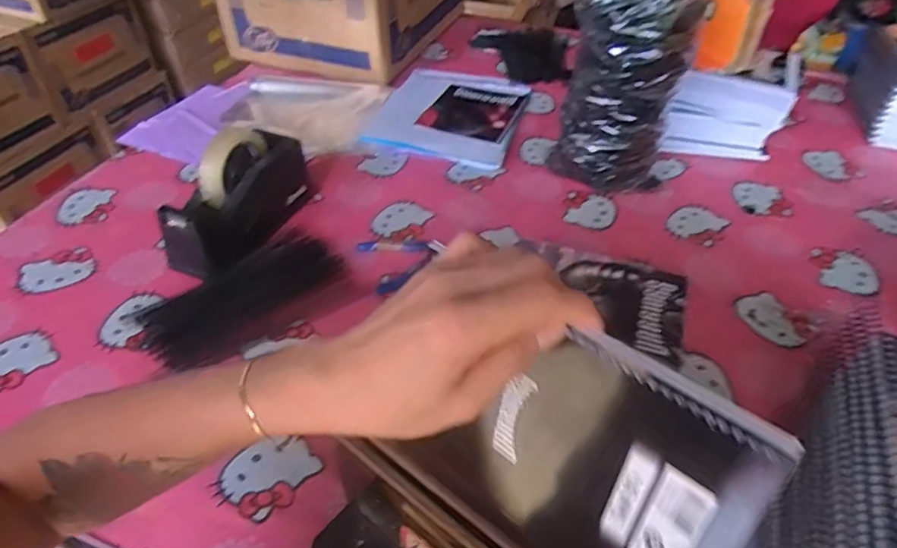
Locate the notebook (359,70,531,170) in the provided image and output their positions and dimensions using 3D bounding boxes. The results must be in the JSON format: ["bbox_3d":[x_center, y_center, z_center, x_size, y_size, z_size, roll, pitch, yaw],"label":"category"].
[{"bbox_3d":[0.005,-0.275,0.978,0.226,0.012,0.275,12,45,11],"label":"notebook"}]

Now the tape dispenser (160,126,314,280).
[{"bbox_3d":[-0.250,-0.095,0.709,0.071,0.122,0.210,22,48,20],"label":"tape dispenser"}]

